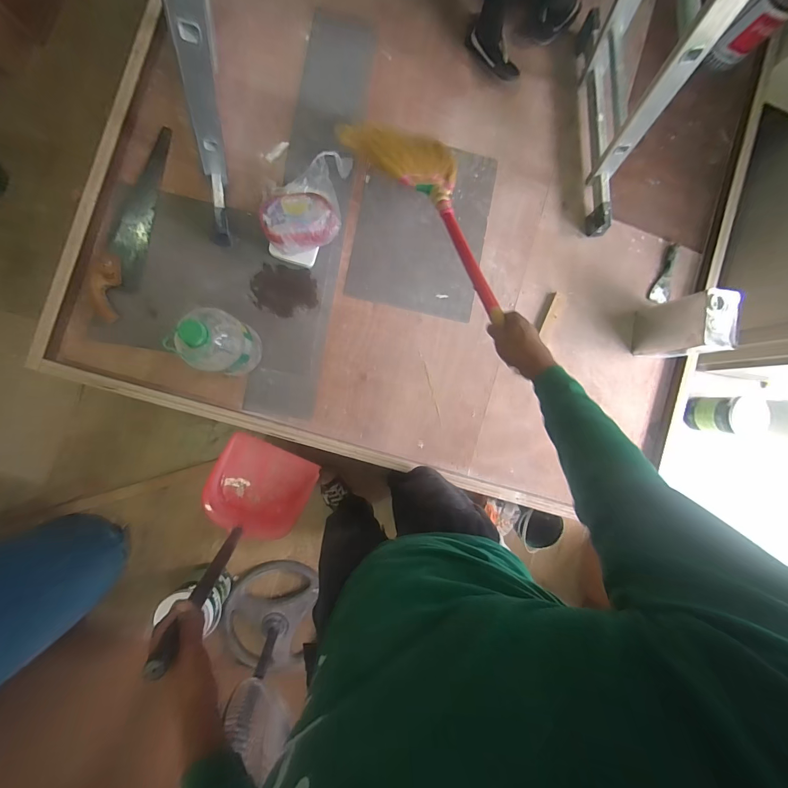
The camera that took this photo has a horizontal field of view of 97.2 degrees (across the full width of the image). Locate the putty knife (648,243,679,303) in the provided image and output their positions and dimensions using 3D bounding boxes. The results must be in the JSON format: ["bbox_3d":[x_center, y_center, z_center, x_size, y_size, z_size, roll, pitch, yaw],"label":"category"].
[{"bbox_3d":[0.910,-0.399,1.166,0.056,0.032,0.206,18,89,-6],"label":"putty knife"}]

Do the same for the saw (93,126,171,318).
[{"bbox_3d":[-0.728,-0.483,0.963,0.095,0.030,0.562,12,89,-6],"label":"saw"}]

